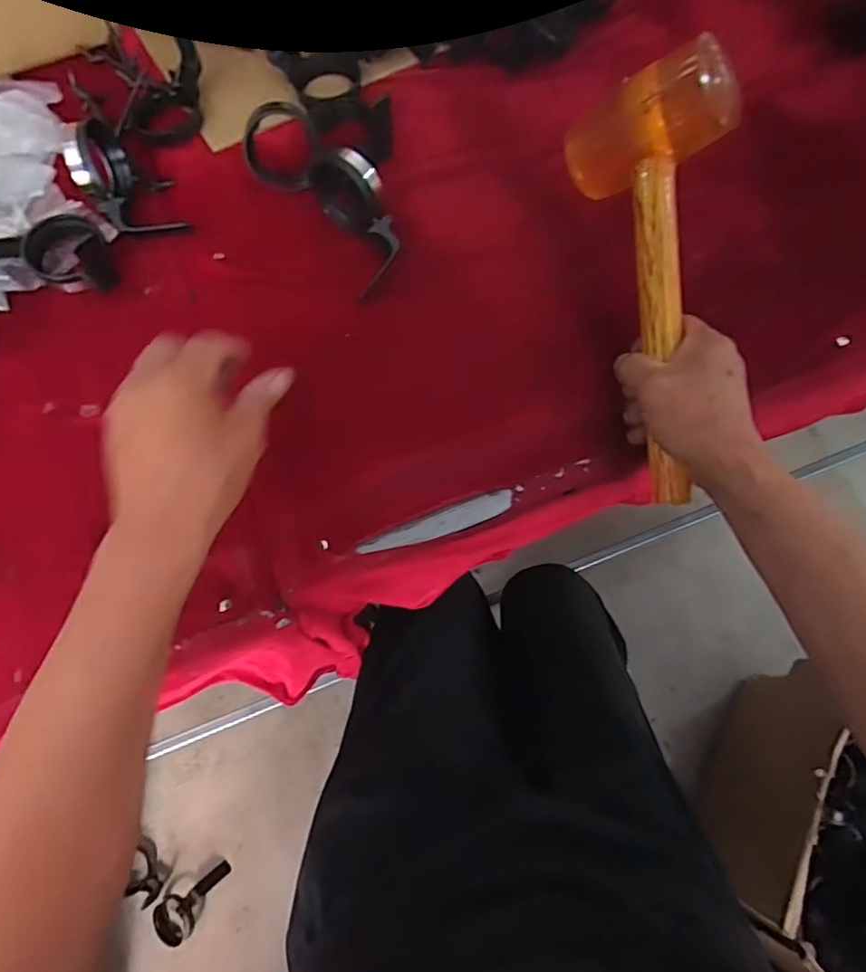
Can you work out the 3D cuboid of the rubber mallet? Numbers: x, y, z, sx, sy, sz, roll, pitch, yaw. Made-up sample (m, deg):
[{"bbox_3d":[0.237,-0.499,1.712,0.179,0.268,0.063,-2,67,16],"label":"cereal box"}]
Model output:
[{"bbox_3d":[0.179,-0.166,0.436,0.111,0.074,0.305,-5,88,-2],"label":"rubber mallet"}]

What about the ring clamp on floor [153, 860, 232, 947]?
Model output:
[{"bbox_3d":[-0.405,0.699,0.950,0.070,0.036,0.137,41,62,14],"label":"ring clamp on floor"}]

